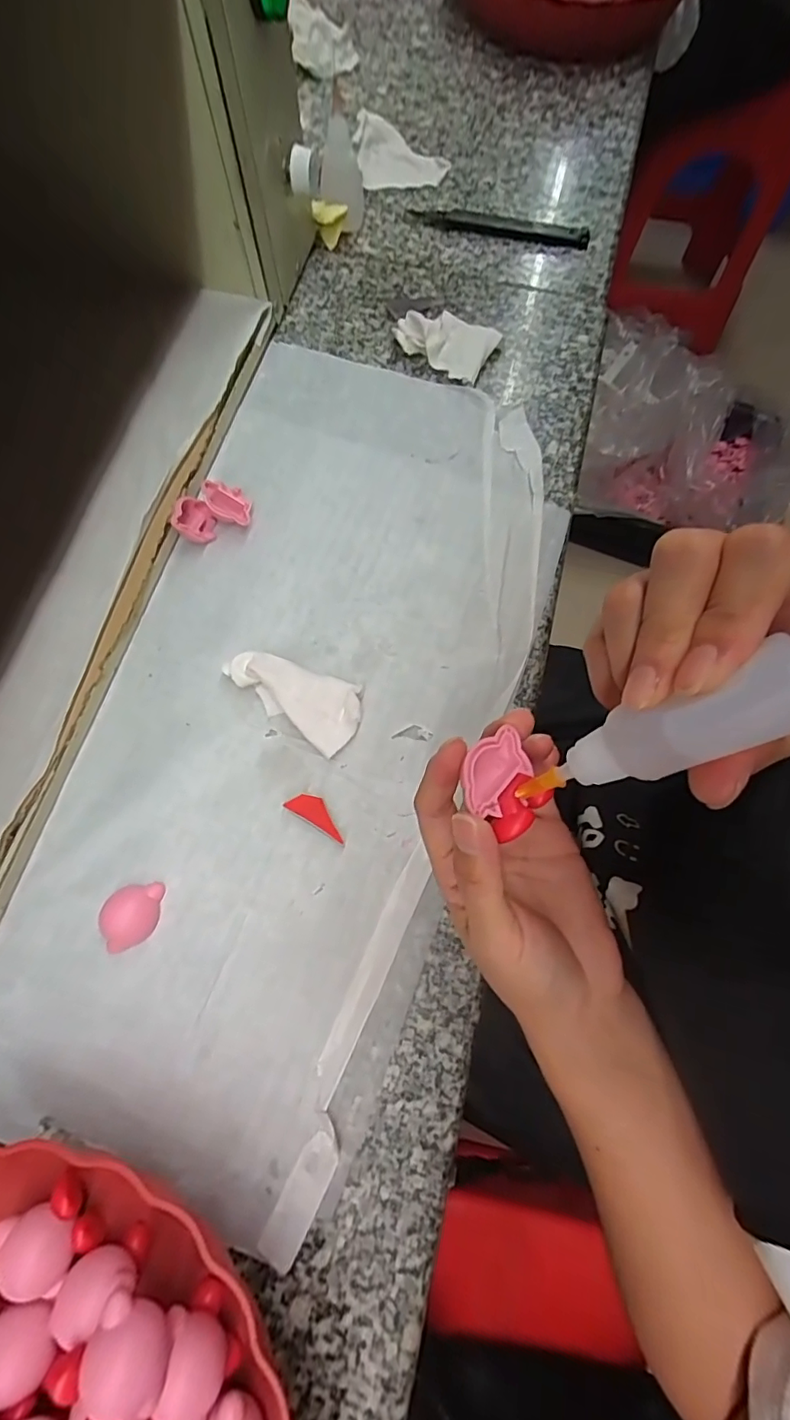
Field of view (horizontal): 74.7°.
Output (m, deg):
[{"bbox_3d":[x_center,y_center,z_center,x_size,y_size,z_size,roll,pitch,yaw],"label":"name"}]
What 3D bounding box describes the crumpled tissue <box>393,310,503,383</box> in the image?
[{"bbox_3d":[0.037,-0.278,0.388,0.072,0.020,0.048,27,74,8],"label":"crumpled tissue"}]

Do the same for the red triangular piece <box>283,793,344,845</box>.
[{"bbox_3d":[-0.042,0.057,0.285,0.036,0.005,0.014,31,74,8],"label":"red triangular piece"}]

